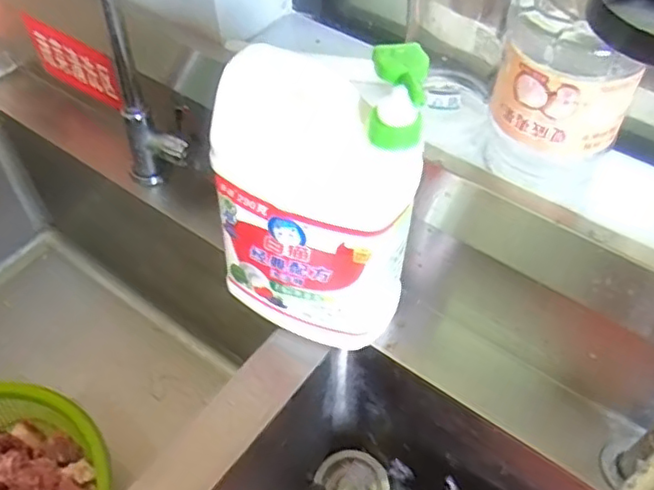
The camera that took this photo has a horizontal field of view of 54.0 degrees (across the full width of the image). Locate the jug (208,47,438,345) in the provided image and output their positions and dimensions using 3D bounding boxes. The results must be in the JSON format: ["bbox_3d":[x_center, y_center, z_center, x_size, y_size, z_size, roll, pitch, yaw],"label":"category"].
[{"bbox_3d":[-0.011,-0.030,0.464,0.144,0.238,0.085,17,54,15],"label":"jug"}]

